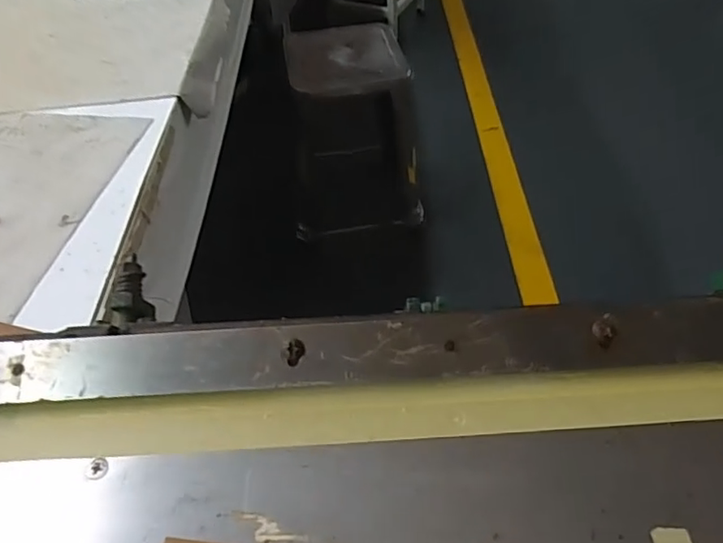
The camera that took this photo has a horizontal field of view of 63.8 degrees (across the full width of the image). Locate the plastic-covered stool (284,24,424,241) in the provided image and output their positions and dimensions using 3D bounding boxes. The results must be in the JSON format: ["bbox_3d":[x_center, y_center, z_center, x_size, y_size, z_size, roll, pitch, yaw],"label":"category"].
[{"bbox_3d":[-0.024,-0.383,1.631,0.359,0.522,0.290,-5,48,-2],"label":"plastic-covered stool"}]

